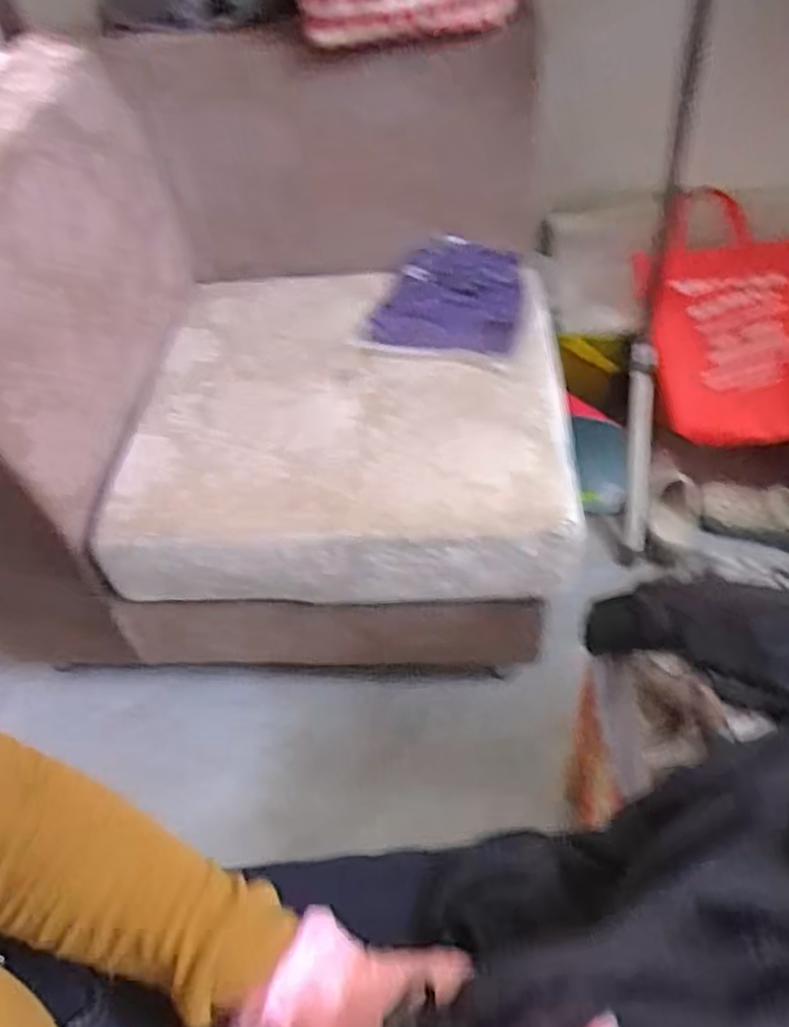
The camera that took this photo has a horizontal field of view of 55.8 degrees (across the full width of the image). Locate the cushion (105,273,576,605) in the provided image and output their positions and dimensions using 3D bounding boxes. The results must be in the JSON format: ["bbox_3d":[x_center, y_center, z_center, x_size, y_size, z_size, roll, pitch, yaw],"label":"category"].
[{"bbox_3d":[-0.069,-0.145,1.193,0.631,0.181,0.609,0,47,7],"label":"cushion"}]

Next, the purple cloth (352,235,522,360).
[{"bbox_3d":[0.091,-0.366,1.253,0.241,0.073,0.276,6,48,12],"label":"purple cloth"}]

